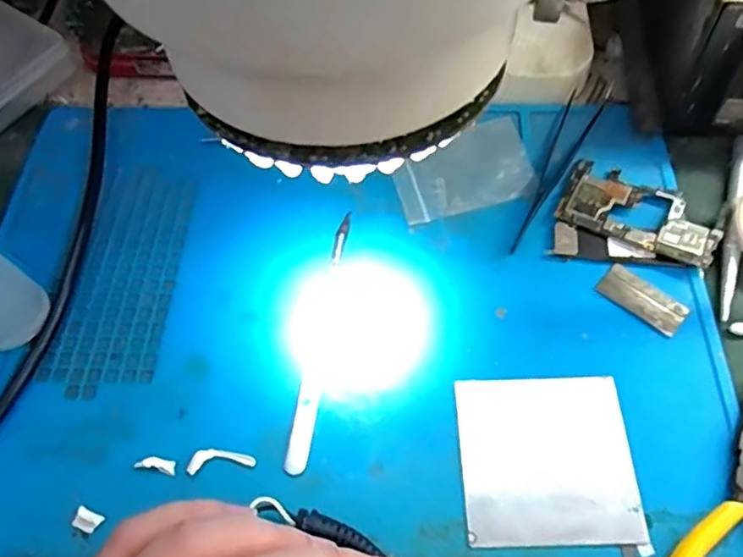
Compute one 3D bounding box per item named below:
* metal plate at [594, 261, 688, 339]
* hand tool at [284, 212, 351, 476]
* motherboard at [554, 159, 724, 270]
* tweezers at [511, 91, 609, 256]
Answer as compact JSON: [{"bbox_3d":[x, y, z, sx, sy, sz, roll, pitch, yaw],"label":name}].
[{"bbox_3d":[0.124,0.009,0.289,0.038,0.004,0.018,37,69,23],"label":"metal plate"},{"bbox_3d":[-0.023,0.024,0.289,0.009,0.005,0.129,5,60,7],"label":"hand tool"},{"bbox_3d":[0.132,-0.033,0.310,0.073,0.007,0.041,24,64,17],"label":"motherboard"},{"bbox_3d":[0.094,-0.059,0.330,0.018,0.005,0.111,27,65,18],"label":"tweezers"}]

